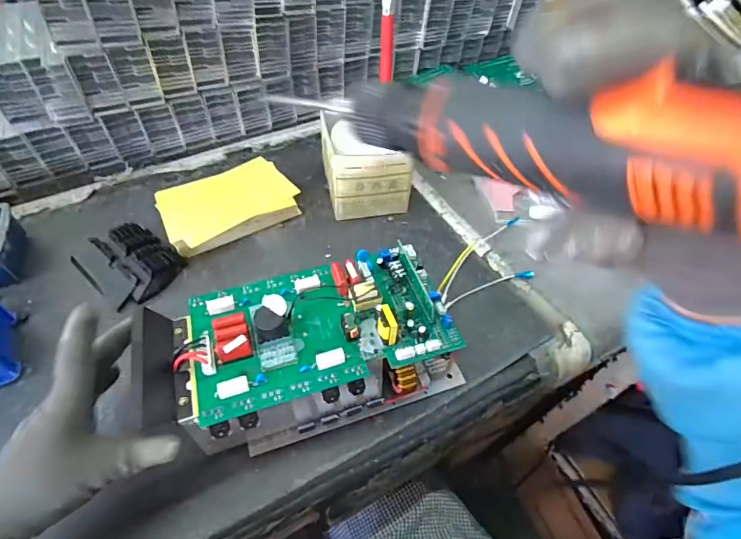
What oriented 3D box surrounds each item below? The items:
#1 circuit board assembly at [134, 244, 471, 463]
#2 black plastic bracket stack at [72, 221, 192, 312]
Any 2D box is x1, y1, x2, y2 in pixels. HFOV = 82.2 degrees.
[{"bbox_3d":[-0.052,0.072,0.406,0.253,0.121,0.126,-14,56,-13],"label":"circuit board assembly"},{"bbox_3d":[-0.301,-0.015,0.522,0.127,0.033,0.092,35,60,21],"label":"black plastic bracket stack"}]

